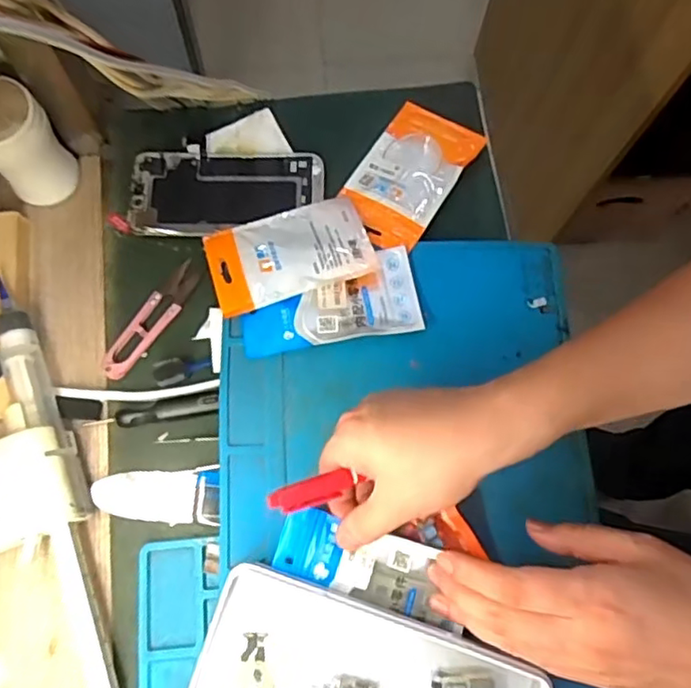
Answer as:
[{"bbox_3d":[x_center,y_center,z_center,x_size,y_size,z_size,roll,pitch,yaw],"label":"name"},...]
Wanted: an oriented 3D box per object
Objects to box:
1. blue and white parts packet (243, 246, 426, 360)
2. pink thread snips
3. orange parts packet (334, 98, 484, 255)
[{"bbox_3d":[-0.011,-0.031,0.434,0.123,0.006,0.063,-10,75,-4],"label":"blue and white parts packet"},{"bbox_3d":[-0.139,-0.019,0.442,0.024,0.010,0.099,34,77,8],"label":"pink thread snips"},{"bbox_3d":[0.047,-0.131,0.472,0.071,0.009,0.117,33,76,8],"label":"orange parts packet"}]

